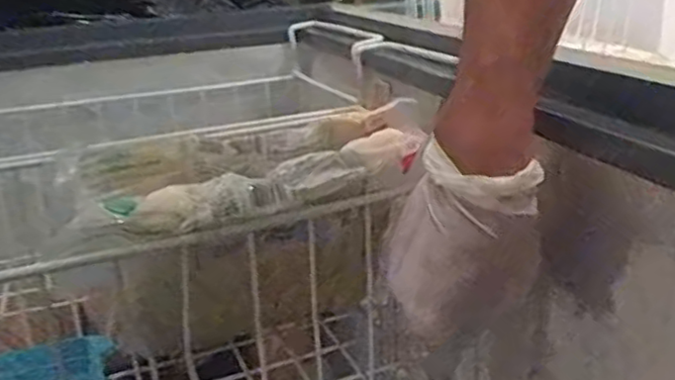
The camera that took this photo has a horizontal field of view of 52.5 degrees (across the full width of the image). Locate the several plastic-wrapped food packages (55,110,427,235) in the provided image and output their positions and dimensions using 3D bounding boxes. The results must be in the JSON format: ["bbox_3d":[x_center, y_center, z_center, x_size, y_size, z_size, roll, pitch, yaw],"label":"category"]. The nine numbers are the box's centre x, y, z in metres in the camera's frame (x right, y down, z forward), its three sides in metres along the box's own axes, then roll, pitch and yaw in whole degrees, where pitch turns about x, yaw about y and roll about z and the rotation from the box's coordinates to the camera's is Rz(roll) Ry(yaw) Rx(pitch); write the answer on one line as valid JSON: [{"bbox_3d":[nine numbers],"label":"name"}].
[{"bbox_3d":[-0.053,-0.012,0.386,0.191,0.032,0.058,-9,20,-18],"label":"several plastic-wrapped food packages"}]

